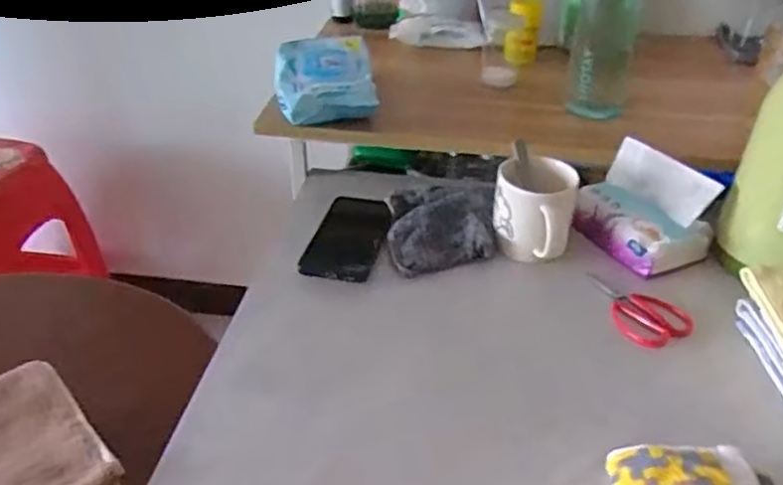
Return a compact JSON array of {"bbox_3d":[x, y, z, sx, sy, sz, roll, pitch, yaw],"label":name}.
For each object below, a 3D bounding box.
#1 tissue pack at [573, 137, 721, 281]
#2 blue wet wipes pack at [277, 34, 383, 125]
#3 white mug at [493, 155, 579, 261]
[{"bbox_3d":[0.283,-0.038,0.765,0.088,0.109,0.128,-13,35,-21],"label":"tissue pack"},{"bbox_3d":[-0.088,-0.217,0.898,0.122,0.053,0.195,-3,33,-7],"label":"blue wet wipes pack"},{"bbox_3d":[0.156,-0.033,0.758,0.086,0.089,0.098,11,34,14],"label":"white mug"}]

